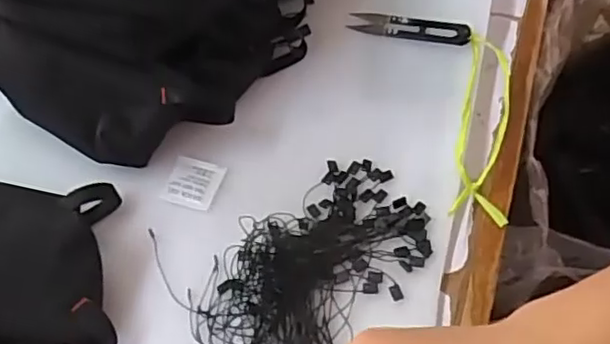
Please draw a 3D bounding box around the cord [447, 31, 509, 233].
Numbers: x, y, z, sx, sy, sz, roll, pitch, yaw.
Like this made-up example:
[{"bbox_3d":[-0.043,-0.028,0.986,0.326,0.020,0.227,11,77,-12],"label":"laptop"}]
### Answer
[{"bbox_3d":[0.134,-0.035,0.476,0.039,0.028,0.159,8,56,9],"label":"cord"}]

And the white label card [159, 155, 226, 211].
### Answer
[{"bbox_3d":[-0.083,0.008,0.477,0.038,0.004,0.037,12,57,12],"label":"white label card"}]

